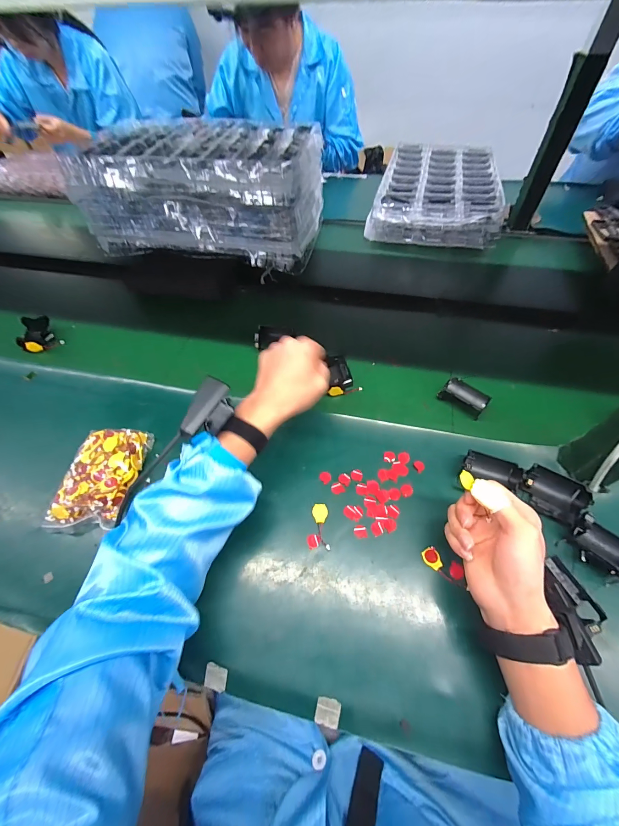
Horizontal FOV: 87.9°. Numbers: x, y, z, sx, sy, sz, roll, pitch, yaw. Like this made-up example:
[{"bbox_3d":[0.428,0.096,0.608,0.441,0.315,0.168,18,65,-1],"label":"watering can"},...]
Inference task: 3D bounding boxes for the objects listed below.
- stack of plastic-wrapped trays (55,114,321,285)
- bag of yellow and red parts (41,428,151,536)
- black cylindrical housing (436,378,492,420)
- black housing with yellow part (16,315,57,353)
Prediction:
[{"bbox_3d":[-0.231,-0.526,0.749,0.496,0.184,0.313,9,57,8],"label":"stack of plastic-wrapped trays"},{"bbox_3d":[-0.291,0.086,0.449,0.095,0.024,0.148,2,58,1],"label":"bag of yellow and red parts"},{"bbox_3d":[0.248,-0.026,0.516,0.069,0.033,0.034,35,64,20],"label":"black cylindrical housing"},{"bbox_3d":[-0.536,-0.156,0.630,0.053,0.032,0.079,-21,58,-12],"label":"black housing with yellow part"}]

